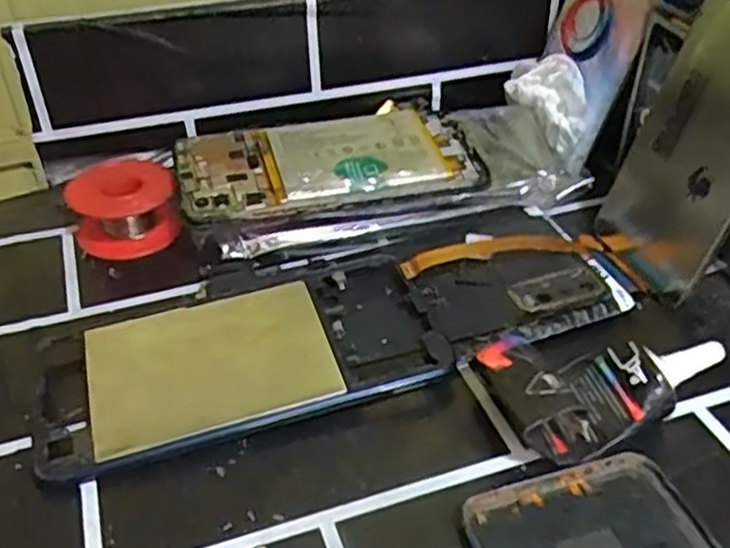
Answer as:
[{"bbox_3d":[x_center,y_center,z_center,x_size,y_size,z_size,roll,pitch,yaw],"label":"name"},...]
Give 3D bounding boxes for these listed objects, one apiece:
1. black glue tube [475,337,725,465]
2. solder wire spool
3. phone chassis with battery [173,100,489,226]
[{"bbox_3d":[0.090,0.044,0.284,0.088,0.027,0.042,-6,38,-4],"label":"black glue tube"},{"bbox_3d":[-0.126,-0.037,0.391,0.046,0.034,0.054,-23,43,-24],"label":"solder wire spool"},{"bbox_3d":[-0.016,-0.059,0.382,0.149,0.014,0.067,-9,50,-14],"label":"phone chassis with battery"}]

